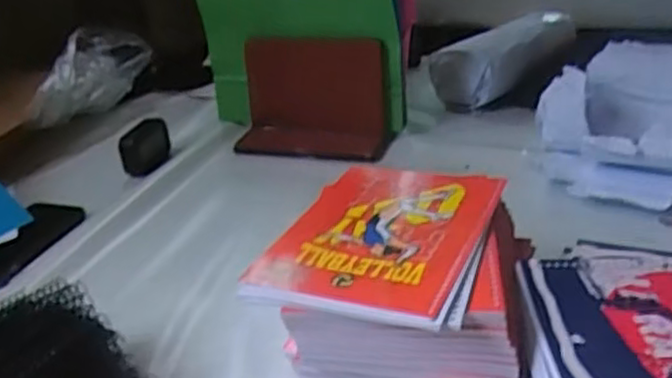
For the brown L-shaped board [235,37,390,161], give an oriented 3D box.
[{"bbox_3d":[-0.031,-0.116,0.914,0.189,0.121,0.089,1,29,15],"label":"brown L-shaped board"}]

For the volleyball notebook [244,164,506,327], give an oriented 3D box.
[{"bbox_3d":[0.038,0.031,0.549,0.152,0.008,0.206,6,29,20],"label":"volleyball notebook"}]

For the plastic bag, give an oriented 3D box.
[{"bbox_3d":[-0.363,-0.161,1.101,0.109,0.115,0.270,-6,28,2],"label":"plastic bag"}]

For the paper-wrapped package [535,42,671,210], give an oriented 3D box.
[{"bbox_3d":[0.365,-0.070,0.810,0.264,0.106,0.234,14,34,34],"label":"paper-wrapped package"}]

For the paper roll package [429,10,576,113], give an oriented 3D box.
[{"bbox_3d":[0.260,-0.196,1.097,0.106,0.099,0.250,20,38,40],"label":"paper roll package"}]

